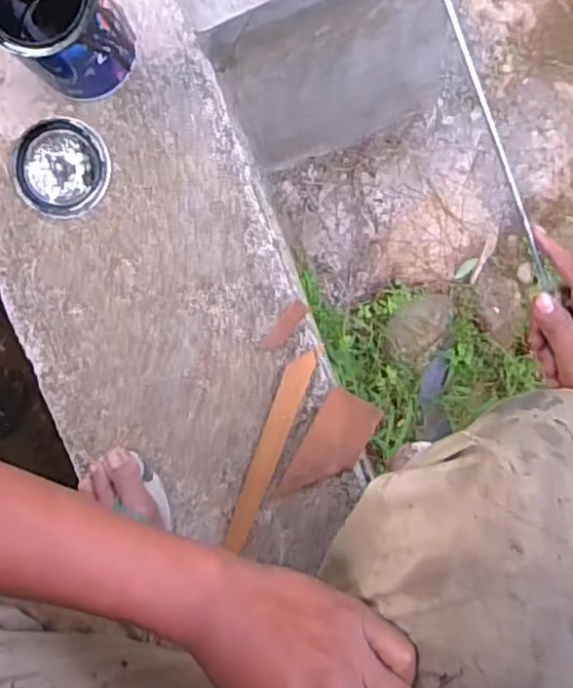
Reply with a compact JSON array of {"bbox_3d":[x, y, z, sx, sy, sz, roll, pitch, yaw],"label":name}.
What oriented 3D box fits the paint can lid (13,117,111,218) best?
[{"bbox_3d":[-0.240,-0.188,0.689,0.100,0.006,0.100,0,93,1],"label":"paint can lid"}]

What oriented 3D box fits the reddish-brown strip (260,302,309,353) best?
[{"bbox_3d":[-0.002,-0.017,0.681,0.018,0.004,0.063,39,93,-1],"label":"reddish-brown strip"}]

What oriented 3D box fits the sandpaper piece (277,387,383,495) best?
[{"bbox_3d":[0.048,0.114,0.695,0.059,0.006,0.126,29,97,8],"label":"sandpaper piece"}]

